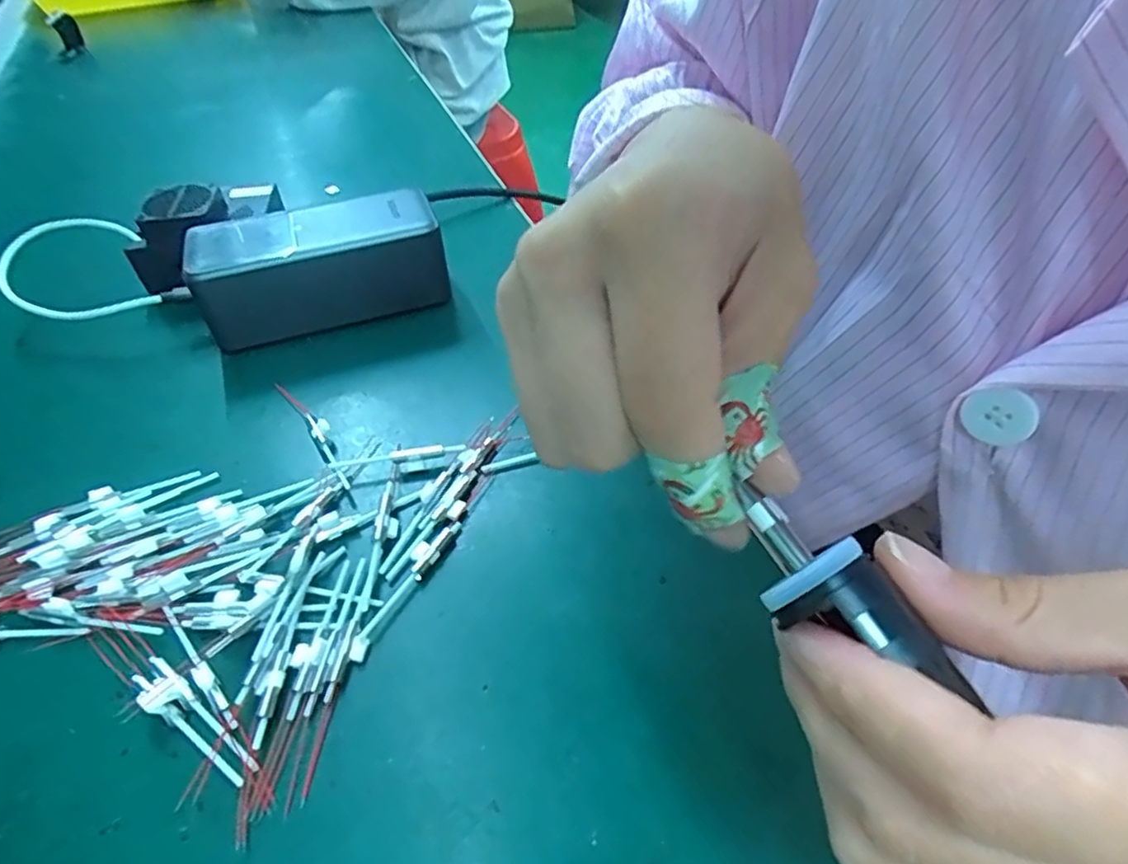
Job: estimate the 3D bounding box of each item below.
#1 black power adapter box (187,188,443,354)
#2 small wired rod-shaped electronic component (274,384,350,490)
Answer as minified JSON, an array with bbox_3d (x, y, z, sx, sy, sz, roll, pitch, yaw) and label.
[{"bbox_3d":[-0.135,-0.090,0.370,0.130,0.055,0.060,-17,48,-14],"label":"black power adapter box"},{"bbox_3d":[-0.118,-0.002,0.314,0.010,0.009,0.082,-29,51,-23],"label":"small wired rod-shaped electronic component"}]

